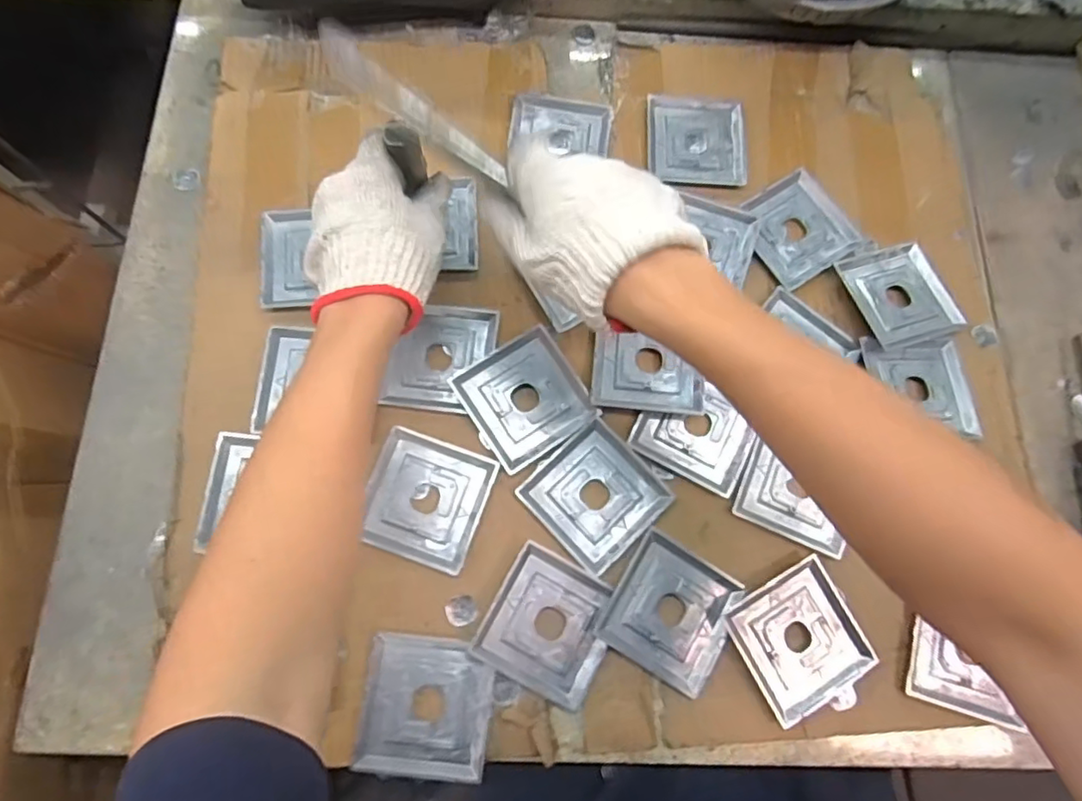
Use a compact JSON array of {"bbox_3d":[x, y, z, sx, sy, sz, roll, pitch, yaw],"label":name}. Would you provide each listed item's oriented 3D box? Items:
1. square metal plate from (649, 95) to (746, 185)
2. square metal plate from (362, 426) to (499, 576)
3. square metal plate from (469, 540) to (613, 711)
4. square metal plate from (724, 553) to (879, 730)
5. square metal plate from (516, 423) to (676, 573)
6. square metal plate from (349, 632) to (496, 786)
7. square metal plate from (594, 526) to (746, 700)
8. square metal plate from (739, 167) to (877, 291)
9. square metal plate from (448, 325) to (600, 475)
[{"bbox_3d":[0.144,-0.243,0.554,0.088,0.004,0.091,3,75,-1],"label":"square metal plate"},{"bbox_3d":[-0.088,0.076,0.460,0.085,0.010,0.091,20,75,3],"label":"square metal plate"},{"bbox_3d":[0.007,0.163,0.435,0.086,0.013,0.089,28,76,5],"label":"square metal plate"},{"bbox_3d":[0.194,0.179,0.440,0.088,0.013,0.099,-26,77,-8],"label":"square metal plate"},{"bbox_3d":[0.043,0.072,0.464,0.088,0.009,0.089,-43,80,-12],"label":"square metal plate"},{"bbox_3d":[-0.081,0.219,0.425,0.088,0.013,0.090,6,75,0],"label":"square metal plate"},{"bbox_3d":[0.097,0.156,0.442,0.085,0.007,0.089,31,76,6],"label":"square metal plate"},{"bbox_3d":[0.231,-0.155,0.534,0.096,0.009,0.095,-26,77,-8],"label":"square metal plate"},{"bbox_3d":[-0.012,-0.001,0.476,0.089,0.014,0.090,-32,78,-10],"label":"square metal plate"}]

